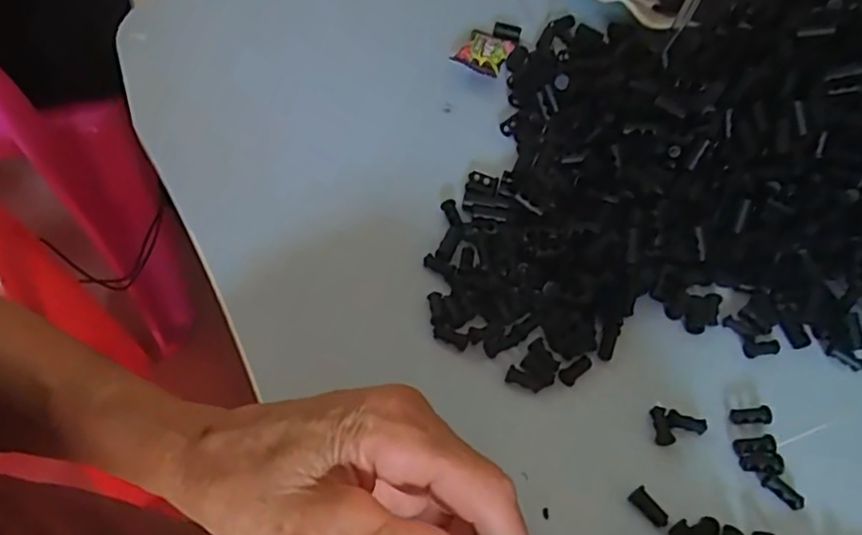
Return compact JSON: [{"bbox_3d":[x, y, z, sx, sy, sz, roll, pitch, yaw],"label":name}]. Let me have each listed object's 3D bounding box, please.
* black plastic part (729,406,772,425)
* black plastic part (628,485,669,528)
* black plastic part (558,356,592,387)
[{"bbox_3d":[0.141,0.065,0.283,0.018,0.006,0.007,3,53,-2],"label":"black plastic part"},{"bbox_3d":[0.088,0.097,0.258,0.007,0.004,0.017,-29,60,-23],"label":"black plastic part"},{"bbox_3d":[0.066,0.046,0.291,0.018,0.004,0.008,-35,63,-26],"label":"black plastic part"}]

